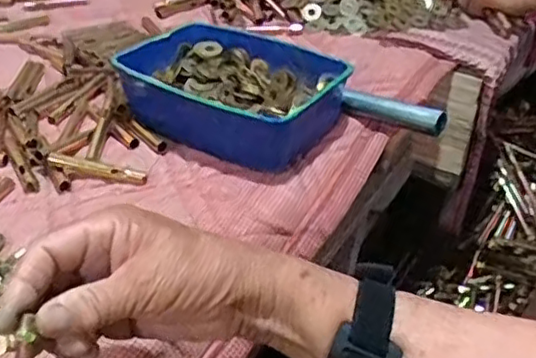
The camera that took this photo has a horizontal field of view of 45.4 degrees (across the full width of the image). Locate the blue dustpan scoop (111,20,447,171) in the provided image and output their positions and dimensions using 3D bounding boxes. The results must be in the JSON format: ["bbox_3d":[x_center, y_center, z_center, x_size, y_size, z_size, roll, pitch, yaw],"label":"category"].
[{"bbox_3d":[-0.004,-0.074,0.612,0.279,0.063,0.183,31,45,34],"label":"blue dustpan scoop"}]

